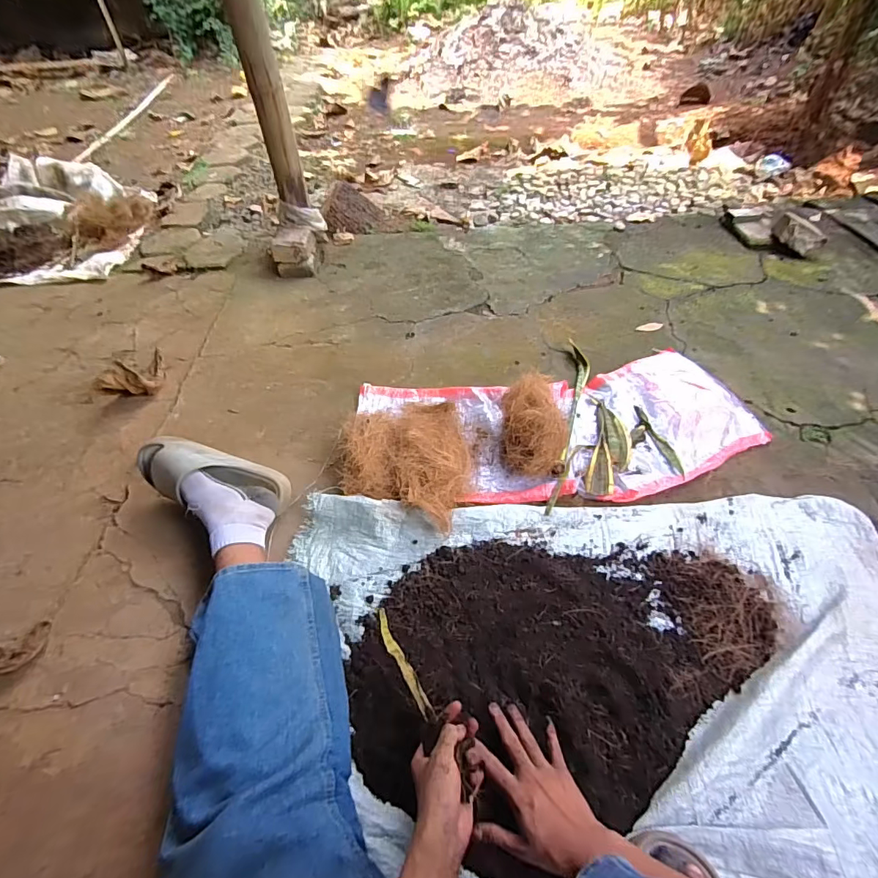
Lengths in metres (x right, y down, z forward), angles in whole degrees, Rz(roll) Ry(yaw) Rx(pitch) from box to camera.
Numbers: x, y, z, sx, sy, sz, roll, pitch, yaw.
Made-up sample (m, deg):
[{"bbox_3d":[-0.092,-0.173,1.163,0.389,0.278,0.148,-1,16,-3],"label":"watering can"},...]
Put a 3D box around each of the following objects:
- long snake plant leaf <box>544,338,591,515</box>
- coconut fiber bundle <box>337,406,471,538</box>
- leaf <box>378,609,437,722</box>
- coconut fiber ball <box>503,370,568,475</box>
[{"bbox_3d":[0.274,-0.055,0.951,0.049,0.033,0.503,12,51,11],"label":"long snake plant leaf"},{"bbox_3d":[-0.049,0.015,0.840,0.229,0.067,0.258,16,52,14],"label":"coconut fiber bundle"},{"bbox_3d":[-0.044,0.279,0.578,0.020,0.011,0.141,-1,43,-43],"label":"leaf"},{"bbox_3d":[0.179,-0.027,0.864,0.117,0.123,0.173,4,50,5],"label":"coconut fiber ball"}]

